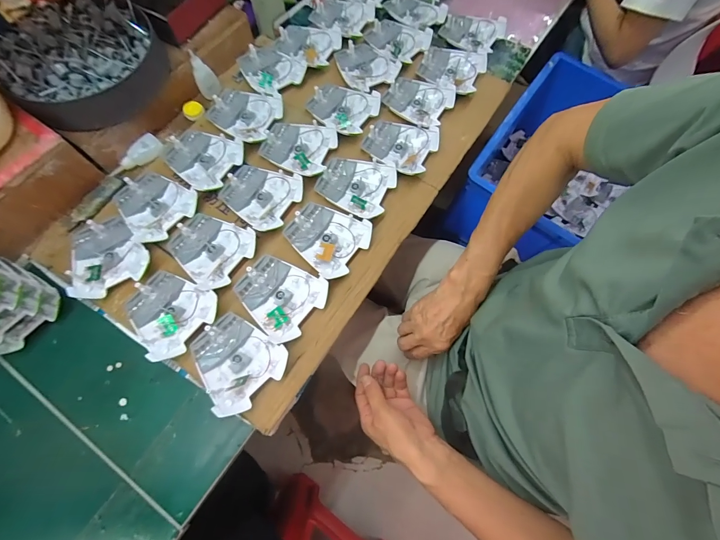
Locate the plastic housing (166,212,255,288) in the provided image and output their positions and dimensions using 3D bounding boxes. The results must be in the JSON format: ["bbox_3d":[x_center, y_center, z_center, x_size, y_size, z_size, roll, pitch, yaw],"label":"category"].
[{"bbox_3d":[-0.210,-0.033,0.466,0.109,0.018,0.096,32,71,9],"label":"plastic housing"}]

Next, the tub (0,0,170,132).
[{"bbox_3d":[-0.397,-0.305,0.497,0.198,0.079,0.211,-12,71,-7],"label":"tub"}]

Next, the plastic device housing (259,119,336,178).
[{"bbox_3d":[-0.097,-0.195,0.525,0.109,0.015,0.090,23,70,6],"label":"plastic device housing"}]

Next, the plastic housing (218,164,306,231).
[{"bbox_3d":[-0.150,-0.112,0.496,0.109,0.017,0.095,23,70,6],"label":"plastic housing"}]

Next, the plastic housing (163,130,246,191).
[{"bbox_3d":[-0.251,-0.176,0.515,0.117,0.018,0.094,24,70,6],"label":"plastic housing"}]

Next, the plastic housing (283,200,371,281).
[{"bbox_3d":[-0.050,-0.048,0.478,0.109,0.016,0.095,31,71,9],"label":"plastic housing"}]

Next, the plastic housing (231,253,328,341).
[{"bbox_3d":[-0.108,0.031,0.448,0.110,0.015,0.096,37,72,10],"label":"plastic housing"}]

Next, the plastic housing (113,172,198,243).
[{"bbox_3d":[-0.302,-0.098,0.489,0.106,0.018,0.098,39,72,11],"label":"plastic housing"}]

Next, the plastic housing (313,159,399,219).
[{"bbox_3d":[-0.007,-0.129,0.507,0.107,0.019,0.091,23,70,5],"label":"plastic housing"}]

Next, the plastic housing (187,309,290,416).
[{"bbox_3d":[-0.155,0.109,0.414,0.096,0.017,0.108,-42,77,-16],"label":"plastic housing"}]

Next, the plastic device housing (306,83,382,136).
[{"bbox_3d":[-0.030,-0.268,0.552,0.105,0.016,0.096,25,70,6],"label":"plastic device housing"}]

